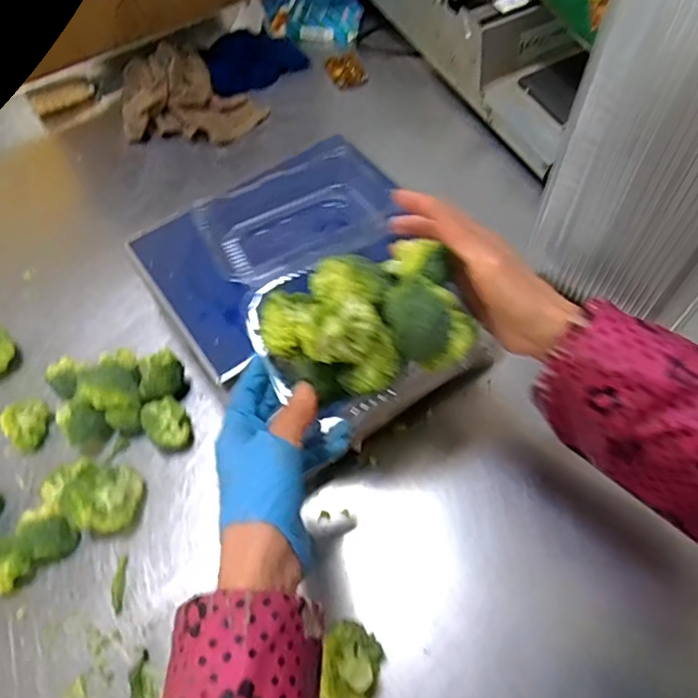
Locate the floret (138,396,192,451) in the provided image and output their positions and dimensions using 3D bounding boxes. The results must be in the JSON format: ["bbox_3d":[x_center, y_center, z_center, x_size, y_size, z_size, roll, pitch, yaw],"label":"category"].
[{"bbox_3d":[-0.186,0.080,0.555,0.041,0.037,0.054,-40,66,-20],"label":"floret"}]

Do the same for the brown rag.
[{"bbox_3d":[-0.239,-0.384,0.801,0.221,0.062,0.159,6,59,5],"label":"brown rag"}]

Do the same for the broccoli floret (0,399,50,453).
[{"bbox_3d":[-0.335,0.077,0.559,0.043,0.037,0.041,-1,59,1],"label":"broccoli floret"}]

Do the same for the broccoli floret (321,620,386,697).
[{"bbox_3d":[0.002,0.255,0.431,0.053,0.053,0.063,17,61,12],"label":"broccoli floret"}]

